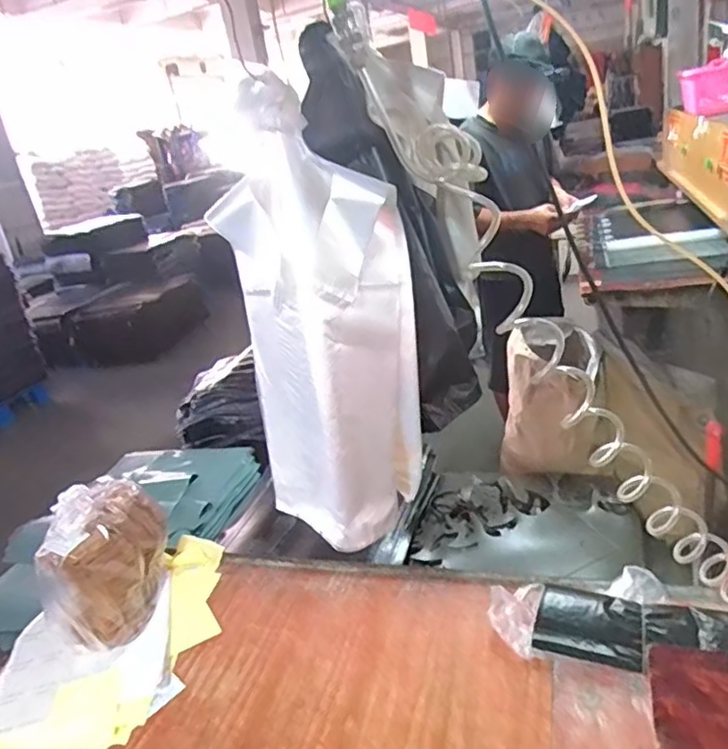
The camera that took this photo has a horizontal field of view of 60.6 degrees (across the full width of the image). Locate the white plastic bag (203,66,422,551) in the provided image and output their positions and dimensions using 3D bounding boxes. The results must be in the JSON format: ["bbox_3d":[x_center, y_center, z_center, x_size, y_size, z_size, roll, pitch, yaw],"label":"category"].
[{"bbox_3d":[-0.043,-0.051,0.728,0.215,0.476,0.211,-8,24,-2],"label":"white plastic bag"}]

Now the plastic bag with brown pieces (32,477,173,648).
[{"bbox_3d":[-0.461,0.329,1.121,0.231,0.266,0.159,-19,27,-25],"label":"plastic bag with brown pieces"}]

